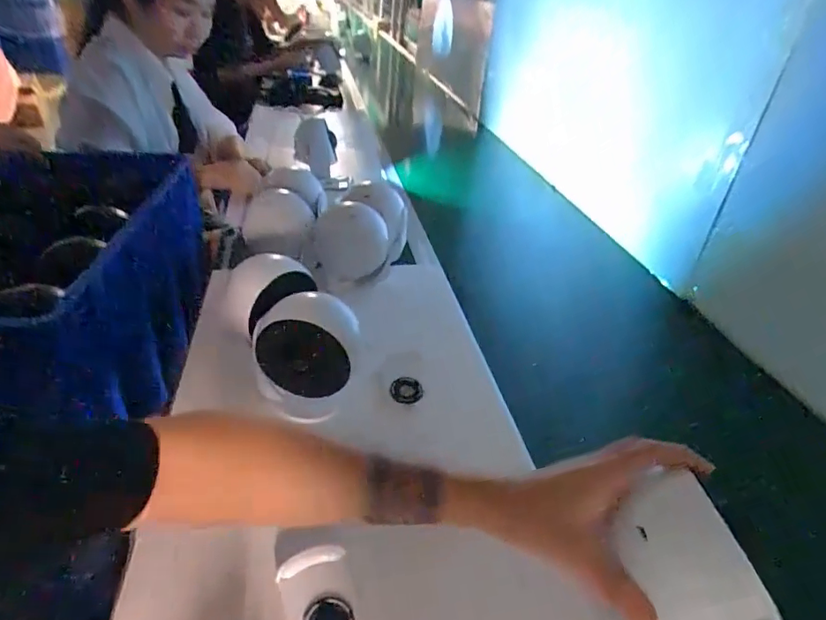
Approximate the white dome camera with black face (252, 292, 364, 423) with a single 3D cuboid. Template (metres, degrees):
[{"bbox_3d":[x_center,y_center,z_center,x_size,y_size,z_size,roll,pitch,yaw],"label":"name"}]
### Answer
[{"bbox_3d":[-0.112,0.035,0.561,0.101,0.093,0.072,4,33,-3],"label":"white dome camera with black face"}]

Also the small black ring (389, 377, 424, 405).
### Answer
[{"bbox_3d":[-0.008,0.098,0.626,0.039,0.014,0.037,4,33,-3],"label":"small black ring"}]

